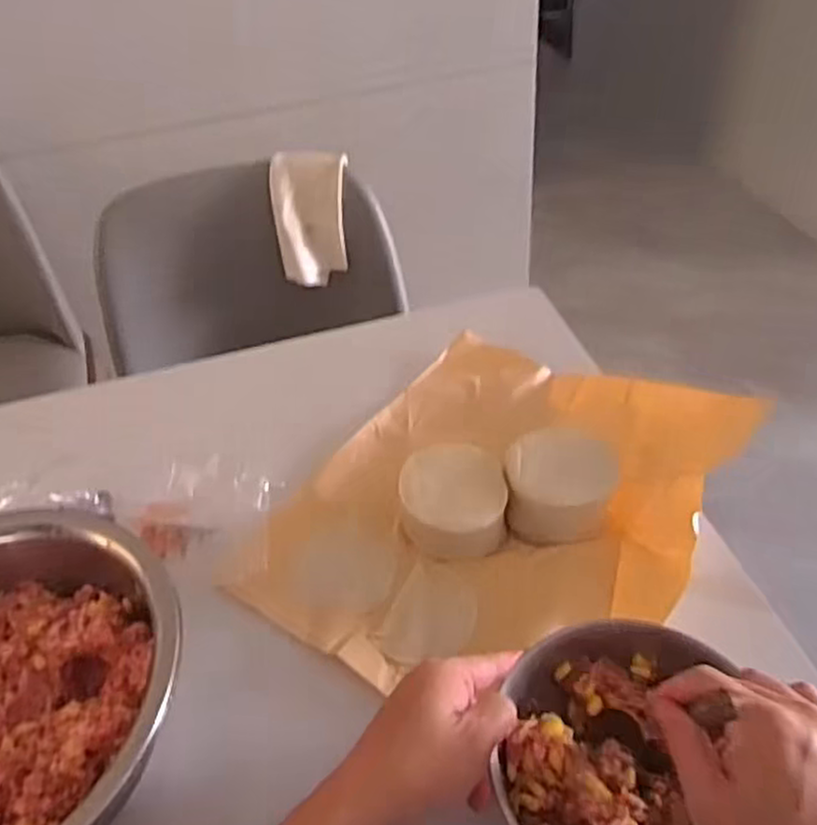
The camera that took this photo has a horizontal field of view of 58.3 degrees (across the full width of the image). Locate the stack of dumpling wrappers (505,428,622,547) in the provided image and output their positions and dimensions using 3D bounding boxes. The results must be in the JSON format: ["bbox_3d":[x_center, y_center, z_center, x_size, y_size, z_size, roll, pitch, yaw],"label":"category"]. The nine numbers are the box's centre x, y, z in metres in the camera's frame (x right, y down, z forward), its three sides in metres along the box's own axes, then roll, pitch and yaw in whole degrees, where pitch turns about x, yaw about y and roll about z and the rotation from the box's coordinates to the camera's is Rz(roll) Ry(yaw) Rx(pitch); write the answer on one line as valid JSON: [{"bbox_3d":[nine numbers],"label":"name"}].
[{"bbox_3d":[0.127,0.063,0.605,0.090,0.062,0.080,3,45,10],"label":"stack of dumpling wrappers"}]

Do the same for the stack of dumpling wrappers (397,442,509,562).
[{"bbox_3d":[0.039,0.076,0.620,0.087,0.058,0.086,3,45,10],"label":"stack of dumpling wrappers"}]

